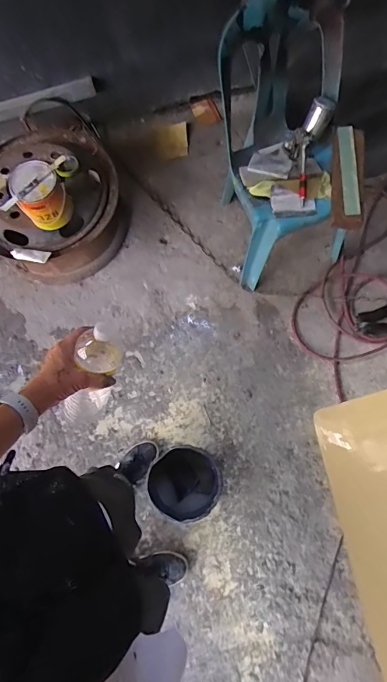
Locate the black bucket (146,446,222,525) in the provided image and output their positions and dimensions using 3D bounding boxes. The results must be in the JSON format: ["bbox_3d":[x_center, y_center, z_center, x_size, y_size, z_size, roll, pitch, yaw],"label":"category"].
[{"bbox_3d":[-0.029,0.459,1.266,0.229,0.226,0.206,-41,79,-10],"label":"black bucket"}]

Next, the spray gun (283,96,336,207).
[{"bbox_3d":[0.346,-0.607,1.252,0.114,0.090,0.333,17,98,6],"label":"spray gun"}]

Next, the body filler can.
[{"bbox_3d":[-0.481,-0.466,1.271,0.150,0.164,0.161,-19,76,-5],"label":"body filler can"}]

